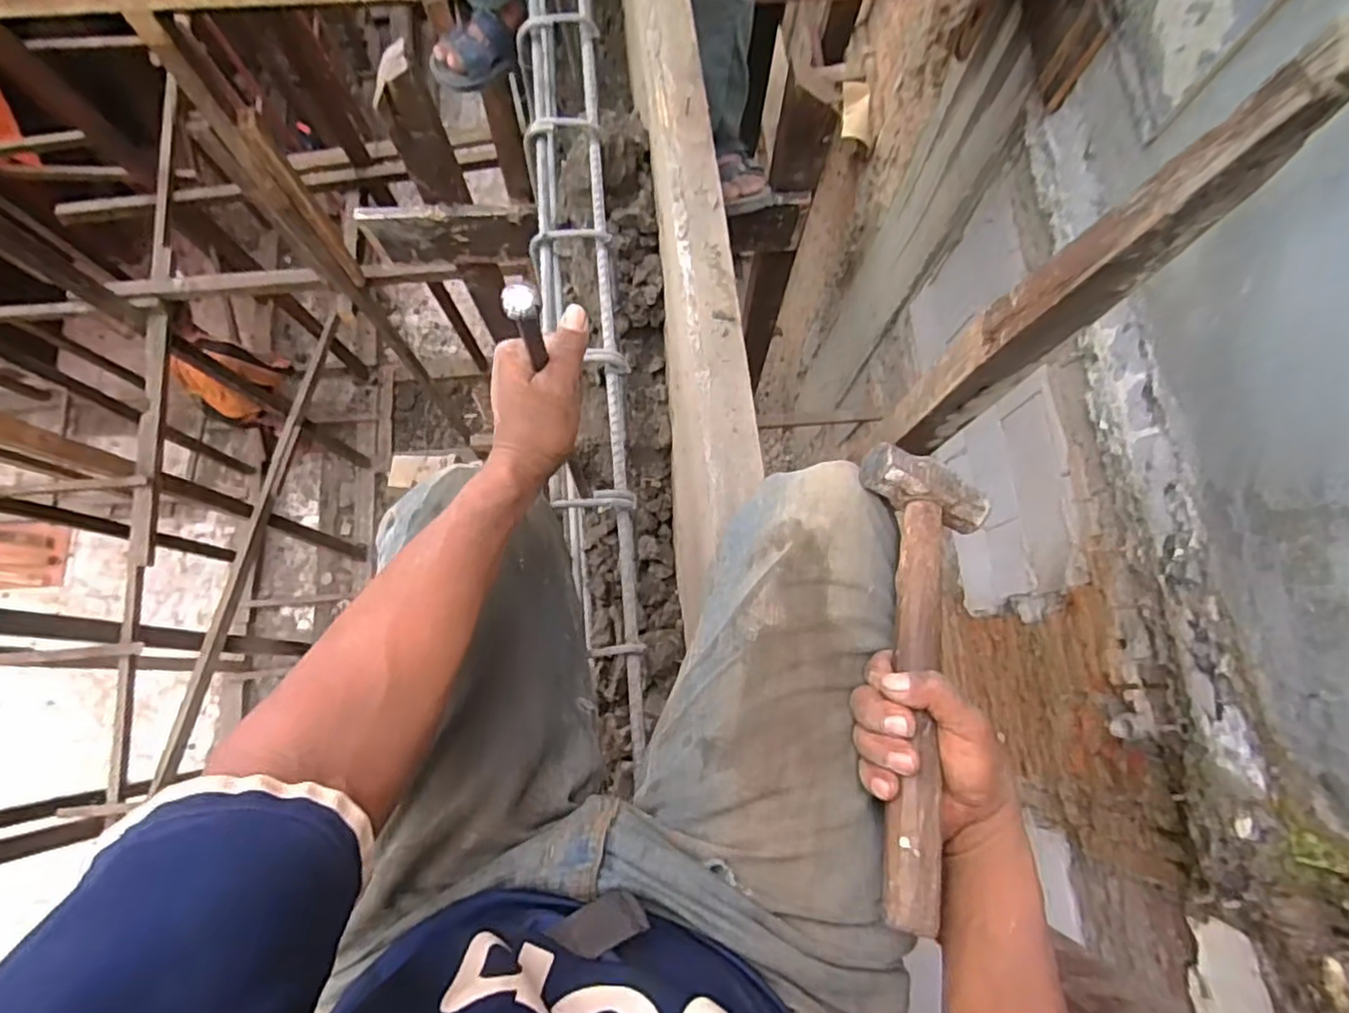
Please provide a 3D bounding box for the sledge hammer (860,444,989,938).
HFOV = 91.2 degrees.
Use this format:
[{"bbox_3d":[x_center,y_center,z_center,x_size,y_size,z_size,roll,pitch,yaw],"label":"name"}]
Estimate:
[{"bbox_3d":[0.166,0.103,0.436,0.092,0.040,0.304,11,61,2],"label":"sledge hammer"}]

